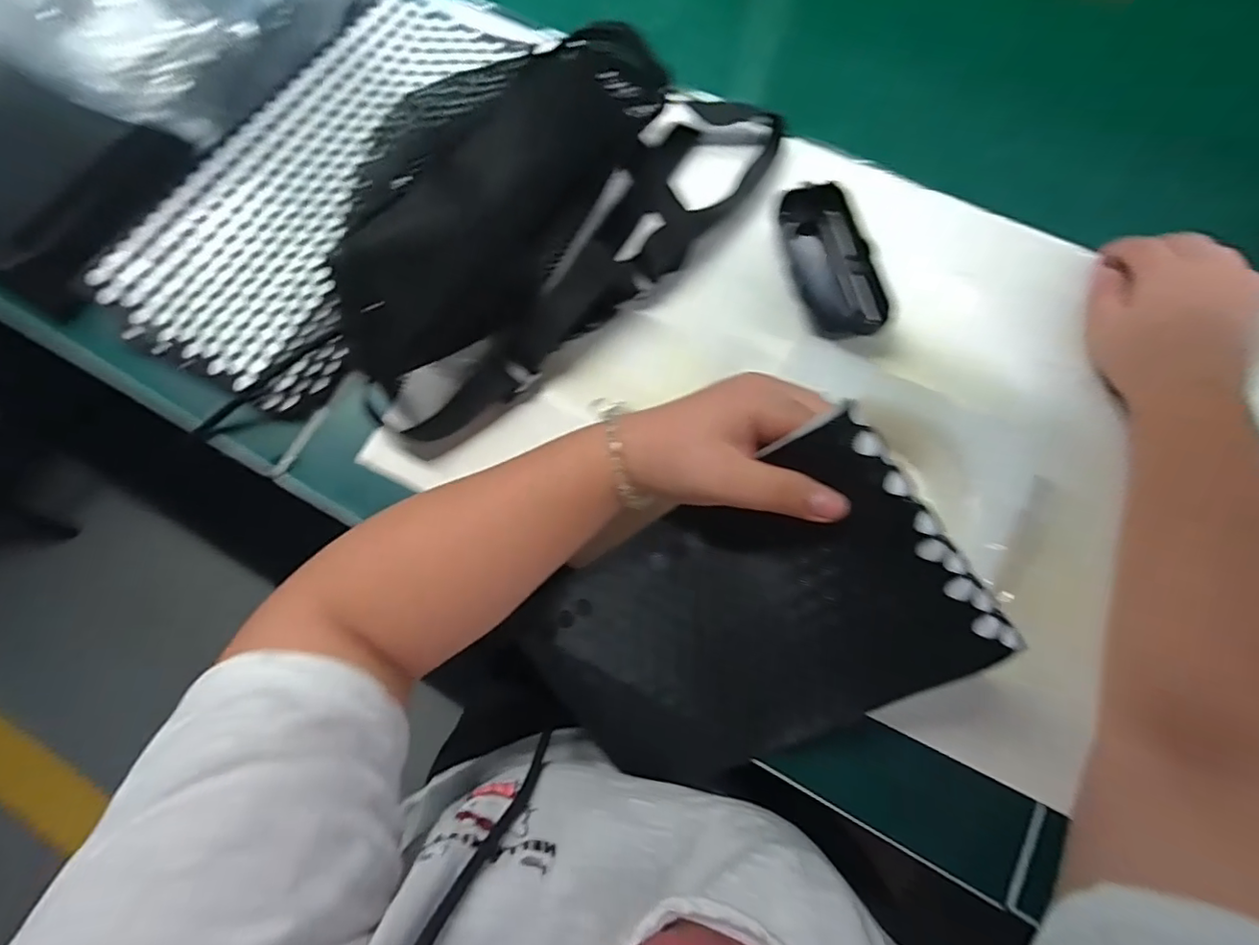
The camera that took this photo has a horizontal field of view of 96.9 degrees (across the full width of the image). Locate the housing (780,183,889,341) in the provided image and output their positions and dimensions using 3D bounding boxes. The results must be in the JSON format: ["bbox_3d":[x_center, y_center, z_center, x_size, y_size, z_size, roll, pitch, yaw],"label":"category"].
[{"bbox_3d":[0.131,-0.139,0.367,0.054,0.023,0.104,-9,75,-2],"label":"housing"}]

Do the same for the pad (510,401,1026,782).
[{"bbox_3d":[0.051,0.081,0.282,0.214,0.017,0.132,-34,90,23],"label":"pad"}]

